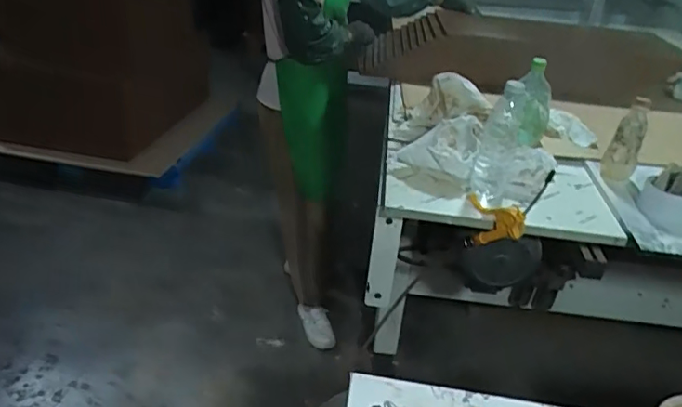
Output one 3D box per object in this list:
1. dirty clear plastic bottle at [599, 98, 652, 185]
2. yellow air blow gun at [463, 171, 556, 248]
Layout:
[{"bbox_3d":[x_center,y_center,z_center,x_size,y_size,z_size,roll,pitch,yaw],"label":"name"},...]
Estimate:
[{"bbox_3d":[0.579,-0.123,1.093,0.061,0.164,0.061,22,35,27],"label":"dirty clear plastic bottle"},{"bbox_3d":[0.285,0.011,0.939,0.053,0.223,0.105,-16,77,-31],"label":"yellow air blow gun"}]

